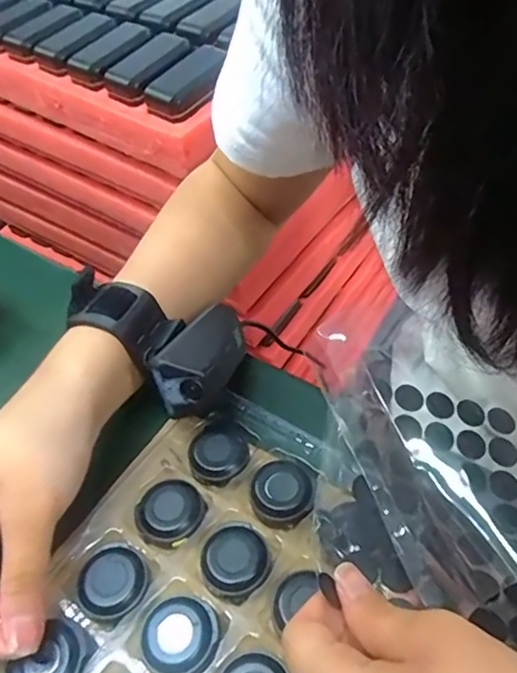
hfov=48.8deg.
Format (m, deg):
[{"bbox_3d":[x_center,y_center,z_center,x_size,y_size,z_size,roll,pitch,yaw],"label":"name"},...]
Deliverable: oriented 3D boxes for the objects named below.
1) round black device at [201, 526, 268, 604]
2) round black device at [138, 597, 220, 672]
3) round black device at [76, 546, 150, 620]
[{"bbox_3d":[-0.010,0.095,0.241,0.027,0.004,0.028,-30,55,-20],"label":"round black device"},{"bbox_3d":[-0.031,0.117,0.222,0.031,0.007,0.028,-12,51,-6],"label":"round black device"},{"bbox_3d":[-0.061,0.101,0.237,0.028,0.004,0.028,-2,50,2],"label":"round black device"}]

